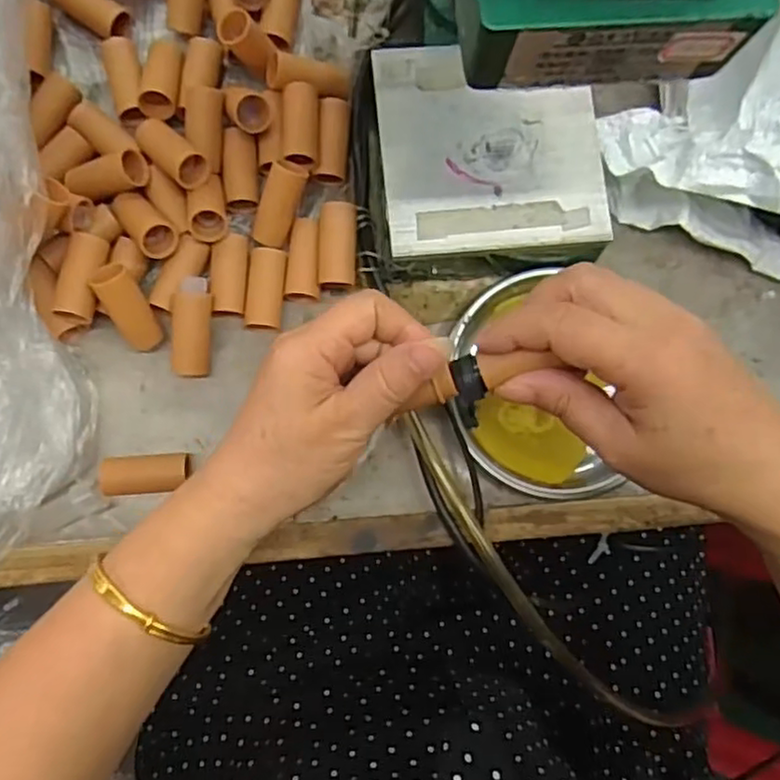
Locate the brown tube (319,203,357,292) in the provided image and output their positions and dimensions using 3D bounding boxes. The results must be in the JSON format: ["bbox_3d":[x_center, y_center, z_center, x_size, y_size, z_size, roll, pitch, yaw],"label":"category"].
[{"bbox_3d":[-0.030,-0.082,0.389,0.021,0.018,0.048,1,82,-3],"label":"brown tube"}]

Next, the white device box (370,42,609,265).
[{"bbox_3d":[0.055,-0.129,0.388,0.120,0.040,0.120,-4,82,-4],"label":"white device box"}]

